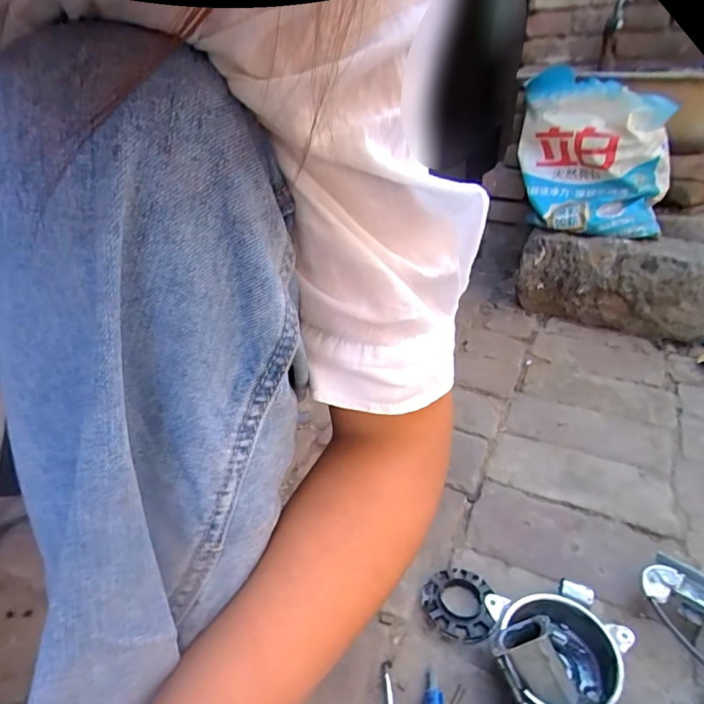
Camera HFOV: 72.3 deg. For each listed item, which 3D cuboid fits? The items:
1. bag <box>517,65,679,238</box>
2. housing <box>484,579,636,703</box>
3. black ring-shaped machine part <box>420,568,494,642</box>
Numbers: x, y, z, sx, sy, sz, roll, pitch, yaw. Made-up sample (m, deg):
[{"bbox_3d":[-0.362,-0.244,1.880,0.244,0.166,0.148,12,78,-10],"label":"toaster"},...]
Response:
[{"bbox_3d":[0.527,-0.449,1.063,0.297,0.375,0.088,4,2,24],"label":"bag"},{"bbox_3d":[0.190,0.265,0.441,0.128,0.060,0.122,-6,30,-9],"label":"housing"},{"bbox_3d":[0.109,0.261,0.507,0.068,0.016,0.078,4,29,8],"label":"black ring-shaped machine part"}]

